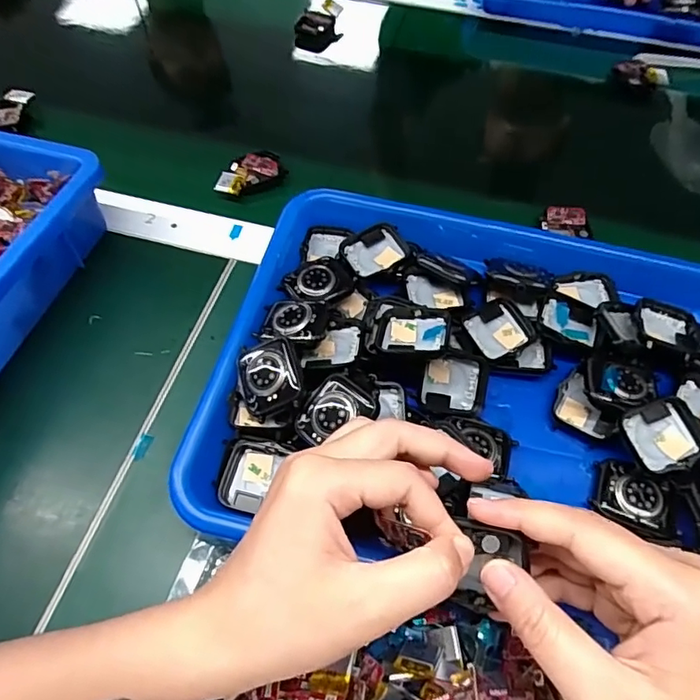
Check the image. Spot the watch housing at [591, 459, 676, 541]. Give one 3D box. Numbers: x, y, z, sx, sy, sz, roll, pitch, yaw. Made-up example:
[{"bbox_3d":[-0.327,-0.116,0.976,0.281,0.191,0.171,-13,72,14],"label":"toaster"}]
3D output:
[{"bbox_3d":[0.155,0.080,0.284,0.042,0.014,0.032,20,59,10],"label":"watch housing"}]

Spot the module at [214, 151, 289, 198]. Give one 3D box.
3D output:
[{"bbox_3d":[-0.086,-0.150,0.447,0.065,0.015,0.032,-35,65,-22],"label":"module"}]

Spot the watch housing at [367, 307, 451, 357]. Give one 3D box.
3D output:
[{"bbox_3d":[0.035,-0.012,0.307,0.045,0.011,0.034,12,58,6],"label":"watch housing"}]

